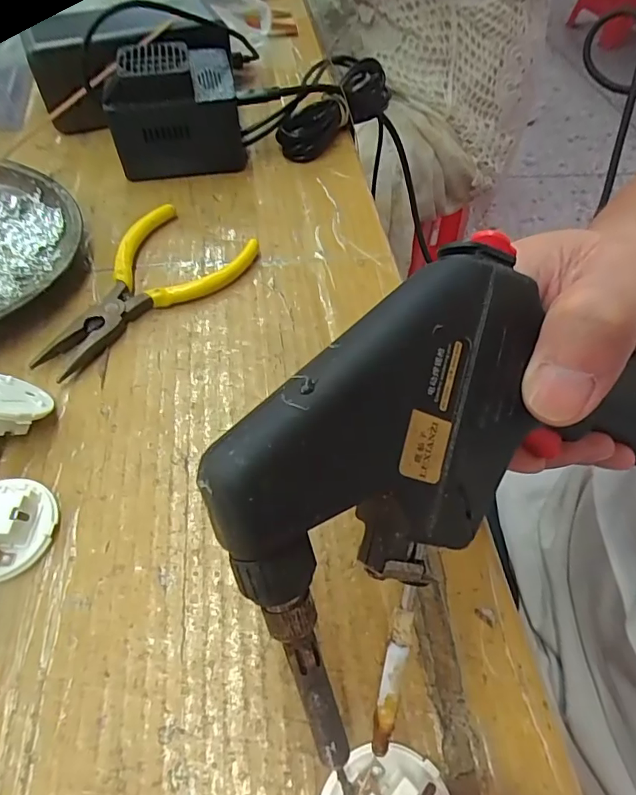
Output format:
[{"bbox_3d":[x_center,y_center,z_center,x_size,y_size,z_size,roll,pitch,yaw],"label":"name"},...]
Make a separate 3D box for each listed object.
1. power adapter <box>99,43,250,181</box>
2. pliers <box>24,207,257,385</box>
[{"bbox_3d":[-0.088,-0.182,0.305,0.079,0.060,0.067,-9,56,-11],"label":"power adapter"},{"bbox_3d":[-0.094,-0.060,0.250,0.063,0.011,0.125,37,60,20],"label":"pliers"}]

